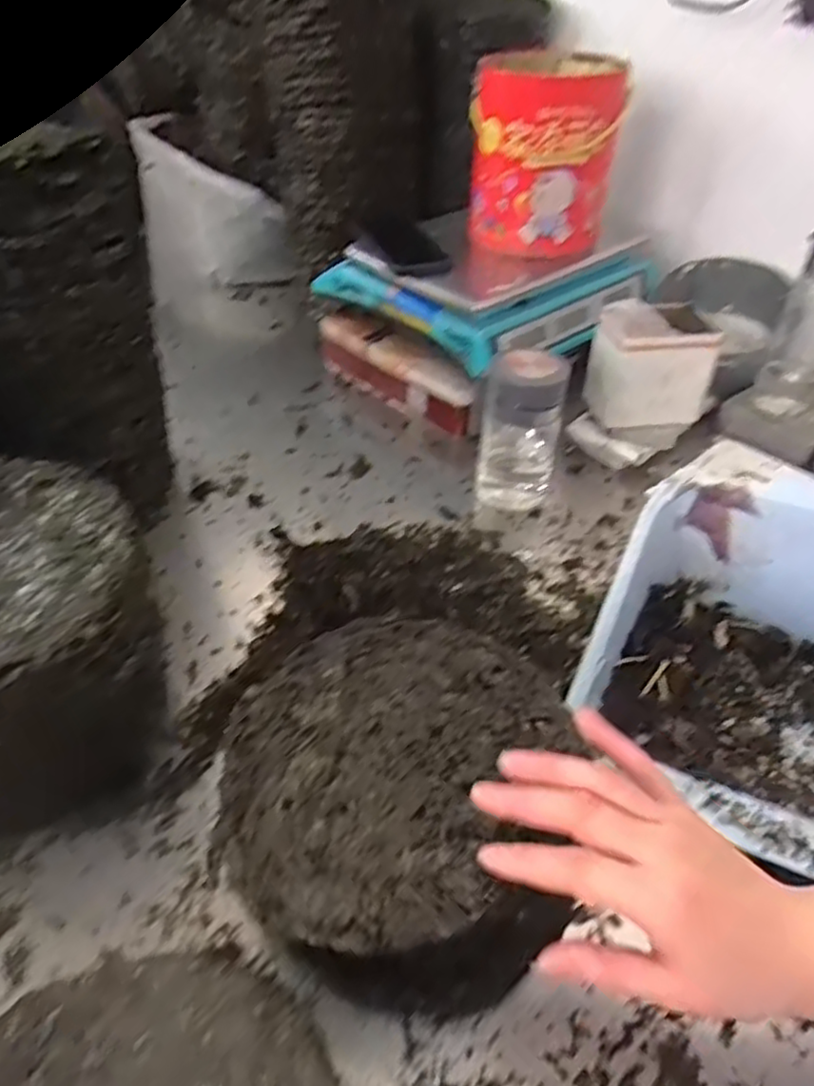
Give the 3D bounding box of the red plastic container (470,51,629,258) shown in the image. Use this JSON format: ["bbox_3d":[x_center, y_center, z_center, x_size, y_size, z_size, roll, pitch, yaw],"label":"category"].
[{"bbox_3d":[0.165,-0.471,0.841,0.162,0.190,0.171,11,44,9],"label":"red plastic container"}]

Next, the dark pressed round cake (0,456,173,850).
[{"bbox_3d":[-0.277,0.074,0.487,0.194,0.180,0.194,1,43,-1],"label":"dark pressed round cake"}]

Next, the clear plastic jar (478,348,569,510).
[{"bbox_3d":[0.123,-0.126,0.737,0.079,0.168,0.077,1,43,-1],"label":"clear plastic jar"}]

